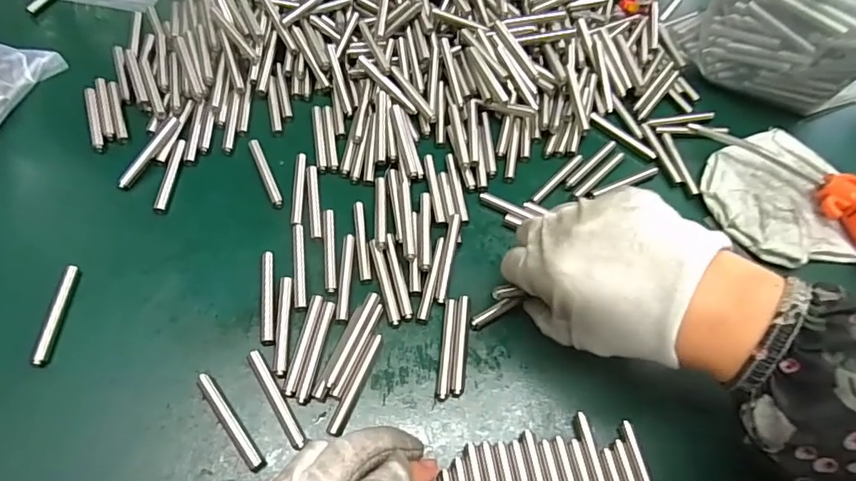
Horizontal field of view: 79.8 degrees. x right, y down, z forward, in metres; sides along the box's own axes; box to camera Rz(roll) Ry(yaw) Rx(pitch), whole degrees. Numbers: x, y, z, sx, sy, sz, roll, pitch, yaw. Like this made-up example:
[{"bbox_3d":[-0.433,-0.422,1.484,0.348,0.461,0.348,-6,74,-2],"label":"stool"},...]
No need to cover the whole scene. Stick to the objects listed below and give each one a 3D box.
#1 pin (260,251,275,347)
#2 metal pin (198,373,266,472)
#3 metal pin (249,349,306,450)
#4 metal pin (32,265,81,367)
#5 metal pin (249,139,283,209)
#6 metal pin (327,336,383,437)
[{"bbox_3d":[-0.095,0.032,0.301,0.007,0.004,0.059,-6,60,-8],"label":"pin"},{"bbox_3d":[-0.103,0.094,0.267,0.006,0.008,0.058,-35,67,-22],"label":"metal pin"},{"bbox_3d":[-0.081,0.083,0.271,0.007,0.004,0.058,-29,65,-20],"label":"metal pin"},{"bbox_3d":[-0.210,0.041,0.290,0.005,0.008,0.058,2,59,-3],"label":"metal pin"},{"bbox_3d":[-0.111,-0.047,0.350,0.008,0.004,0.061,-21,63,-16],"label":"metal pin"},{"bbox_3d":[-0.040,0.079,0.282,0.007,0.007,0.058,20,60,8],"label":"metal pin"}]

